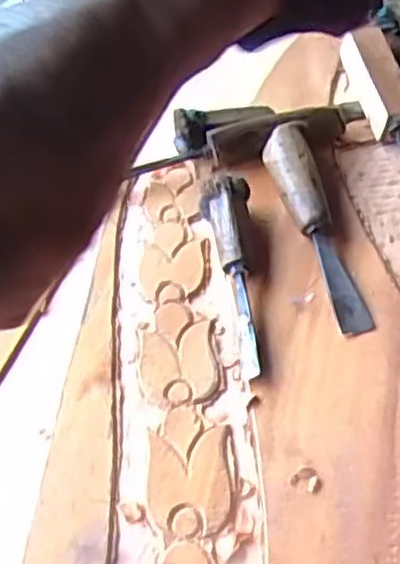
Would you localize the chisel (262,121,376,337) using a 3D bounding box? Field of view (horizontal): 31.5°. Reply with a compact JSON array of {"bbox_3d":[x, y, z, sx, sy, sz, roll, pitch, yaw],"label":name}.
[{"bbox_3d":[0.092,-0.046,0.561,0.037,0.025,0.204,-12,59,-5],"label":"chisel"}]

